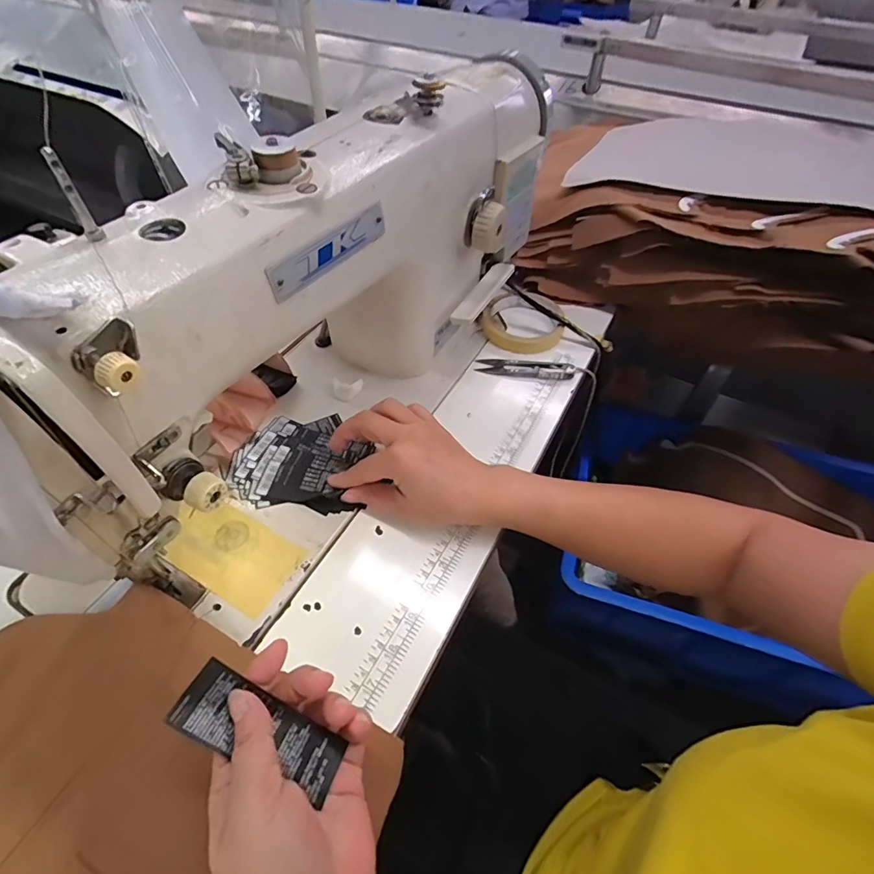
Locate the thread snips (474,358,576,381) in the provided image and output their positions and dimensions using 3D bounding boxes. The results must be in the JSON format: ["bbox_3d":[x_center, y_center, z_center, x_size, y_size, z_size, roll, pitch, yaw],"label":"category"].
[{"bbox_3d":[0.092,-0.072,0.493,0.100,0.008,0.024,9,52,5],"label":"thread snips"}]

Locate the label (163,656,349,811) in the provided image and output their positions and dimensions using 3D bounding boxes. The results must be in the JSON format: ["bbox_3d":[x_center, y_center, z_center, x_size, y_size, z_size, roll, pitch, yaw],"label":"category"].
[{"bbox_3d":[-0.092,0.155,0.247,0.089,0.009,0.033,33,51,-7],"label":"label"}]

